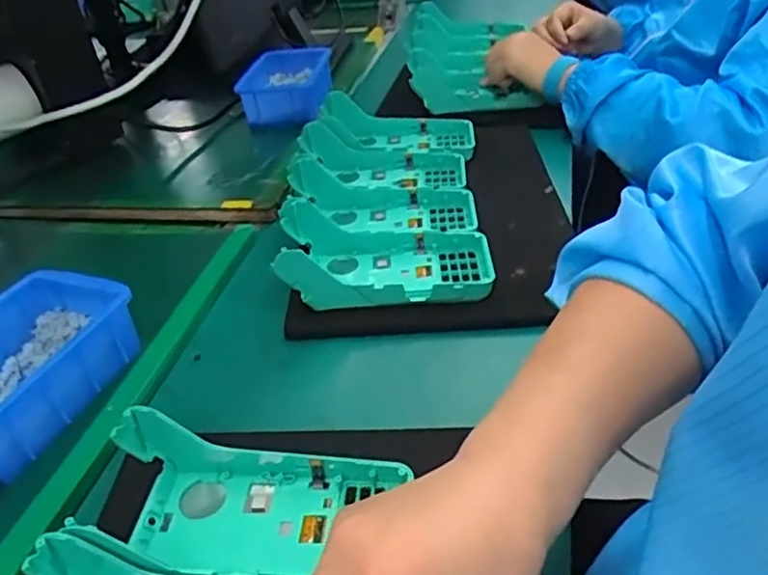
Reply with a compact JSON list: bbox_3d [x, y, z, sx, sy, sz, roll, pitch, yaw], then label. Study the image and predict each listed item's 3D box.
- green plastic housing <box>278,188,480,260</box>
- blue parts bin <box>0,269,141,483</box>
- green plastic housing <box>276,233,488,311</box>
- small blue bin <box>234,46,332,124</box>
[{"bbox_3d":[-0.002,-0.073,0.573,0.172,0.050,0.080,-6,35,0],"label":"green plastic housing"},{"bbox_3d":[-0.247,0.056,0.434,0.100,0.059,0.141,12,39,23],"label":"blue parts bin"},{"bbox_3d":[0.003,-0.027,0.515,0.165,0.052,0.076,-4,35,2],"label":"green plastic housing"},{"bbox_3d":[-0.126,-0.269,0.836,0.102,0.052,0.162,-3,36,3],"label":"small blue bin"}]

